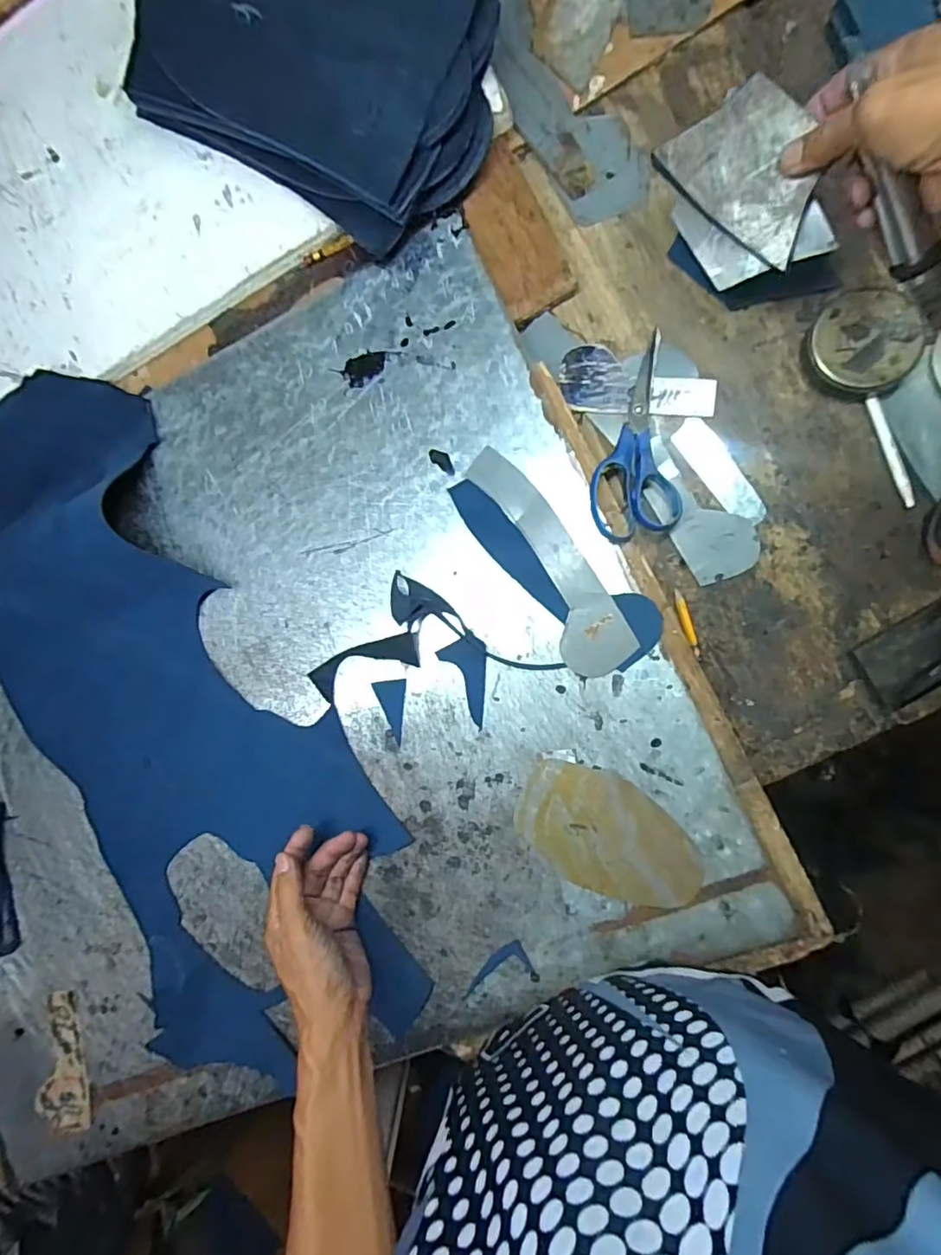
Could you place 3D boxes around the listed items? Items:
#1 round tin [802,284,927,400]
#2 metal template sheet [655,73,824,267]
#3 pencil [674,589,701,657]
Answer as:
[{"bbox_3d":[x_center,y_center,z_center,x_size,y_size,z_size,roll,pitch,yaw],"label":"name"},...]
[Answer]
[{"bbox_3d":[0.296,-0.216,0.433,0.074,0.027,0.075,1,95,9],"label":"round tin"},{"bbox_3d":[0.186,-0.304,0.377,0.113,0.008,0.069,45,126,5],"label":"metal template sheet"},{"bbox_3d":[0.176,-0.004,0.466,0.009,0.008,0.055,-17,92,10],"label":"pencil"}]

